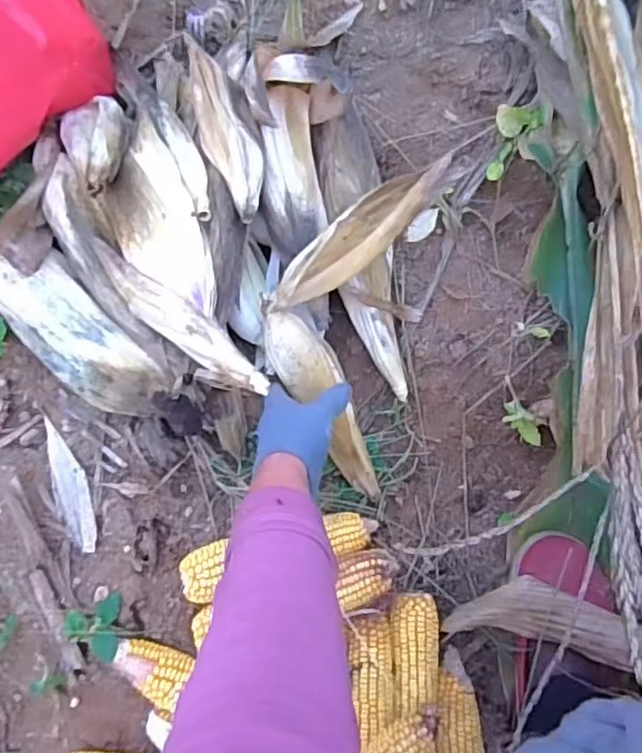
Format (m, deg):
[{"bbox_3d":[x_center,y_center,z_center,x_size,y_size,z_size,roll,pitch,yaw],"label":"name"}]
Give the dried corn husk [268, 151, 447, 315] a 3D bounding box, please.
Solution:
[{"bbox_3d":[0.031,-0.115,0.520,0.184,0.045,0.044,-35,83,27],"label":"dried corn husk"}]

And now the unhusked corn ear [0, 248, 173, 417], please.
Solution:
[{"bbox_3d":[-0.221,-0.036,0.562,0.076,0.056,0.192,-44,84,-1],"label":"unhusked corn ear"}]

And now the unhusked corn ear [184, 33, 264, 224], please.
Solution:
[{"bbox_3d":[-0.085,-0.223,0.554,0.046,0.039,0.175,-21,84,1],"label":"unhusked corn ear"}]

